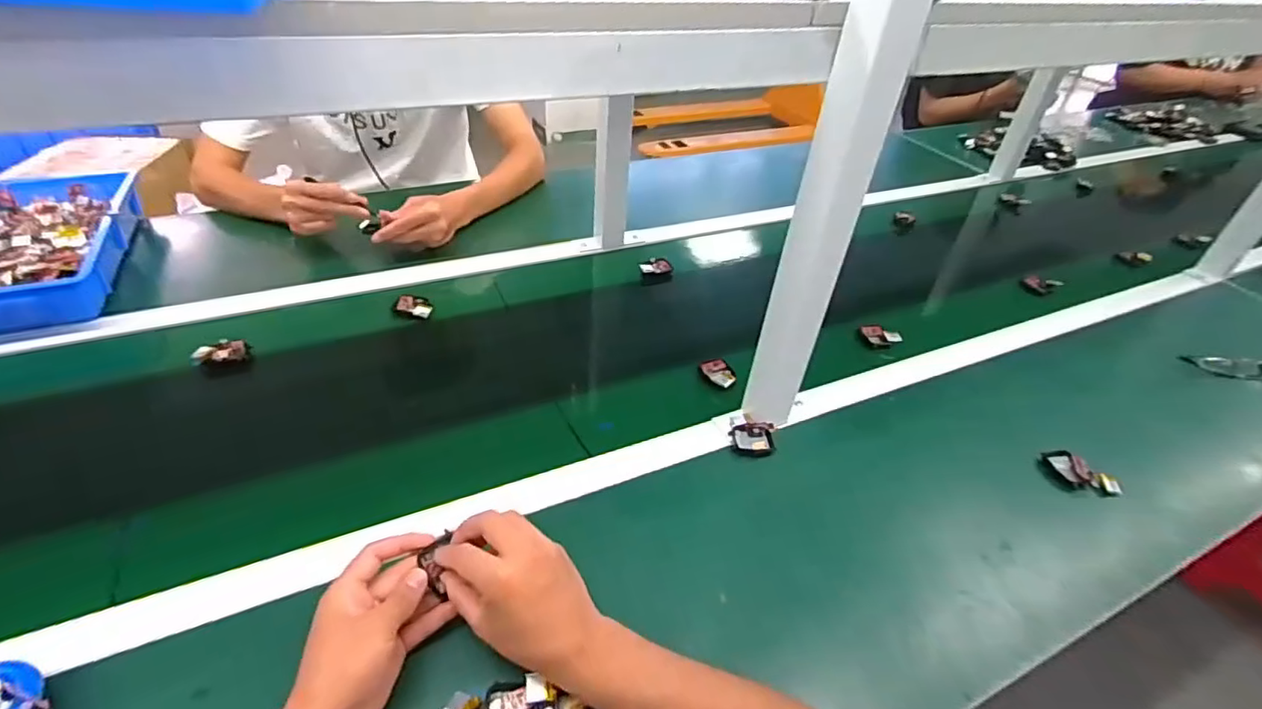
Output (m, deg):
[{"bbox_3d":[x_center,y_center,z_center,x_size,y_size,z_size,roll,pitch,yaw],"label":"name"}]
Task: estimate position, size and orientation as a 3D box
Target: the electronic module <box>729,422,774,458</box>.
[{"bbox_3d":[0.135,0.092,0.642,0.048,0.016,0.041,0,40,-6],"label":"electronic module"}]

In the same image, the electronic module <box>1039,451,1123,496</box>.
[{"bbox_3d":[0.490,0.132,0.640,0.036,0.021,0.073,-28,50,-33],"label":"electronic module"}]

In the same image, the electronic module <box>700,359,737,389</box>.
[{"bbox_3d":[0.111,0.023,0.730,0.036,0.012,0.054,-9,42,-16],"label":"electronic module"}]

